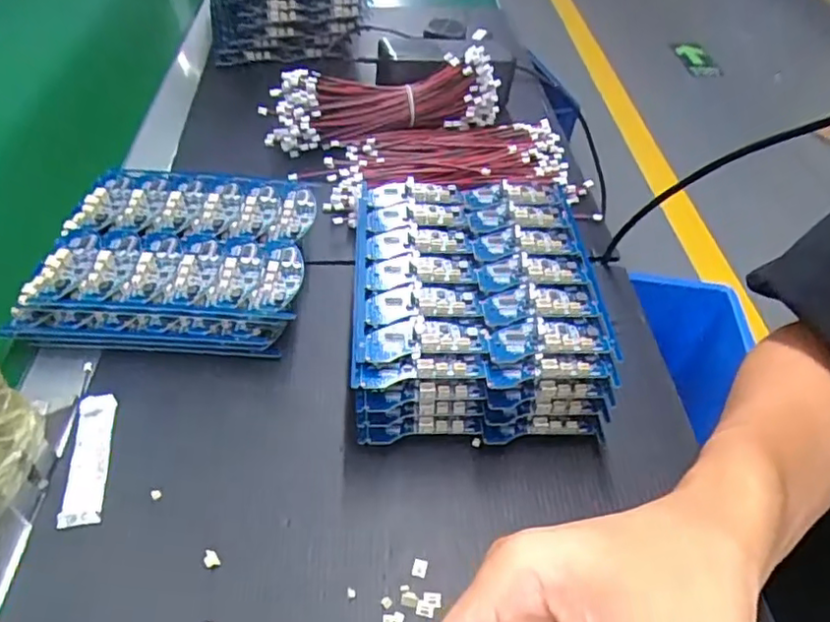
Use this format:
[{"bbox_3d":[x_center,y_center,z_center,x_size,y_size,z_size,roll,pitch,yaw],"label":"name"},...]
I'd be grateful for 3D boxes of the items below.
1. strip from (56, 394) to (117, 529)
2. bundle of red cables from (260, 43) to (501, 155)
[{"bbox_3d":[-0.178,0.079,0.335,0.020,0.005,0.078,-6,47,-11],"label":"strip"},{"bbox_3d":[-0.026,-0.191,0.552,0.215,0.061,0.042,-11,49,-15],"label":"bundle of red cables"}]

